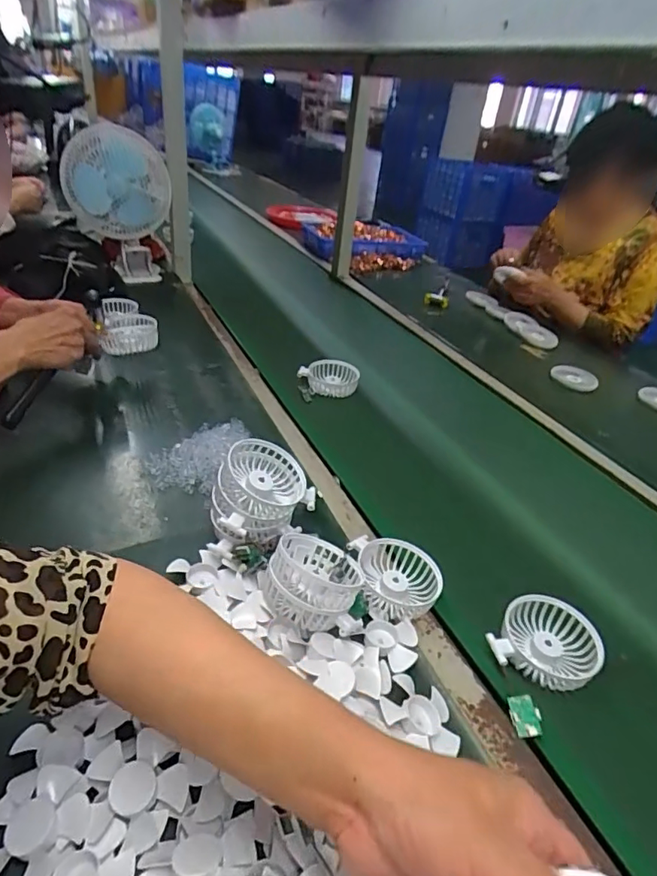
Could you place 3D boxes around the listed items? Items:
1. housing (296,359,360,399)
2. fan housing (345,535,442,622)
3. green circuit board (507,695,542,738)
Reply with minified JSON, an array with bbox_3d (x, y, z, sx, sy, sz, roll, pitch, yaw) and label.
[{"bbox_3d":[-0.001,-0.099,0.906,0.107,0.050,0.085,-5,37,-16],"label":"housing"},{"bbox_3d":[0.073,0.148,0.542,0.083,0.033,0.093,-5,37,-15],"label":"fan housing"},{"bbox_3d":[0.172,0.244,0.444,0.024,0.004,0.032,-12,53,9],"label":"green circuit board"}]

